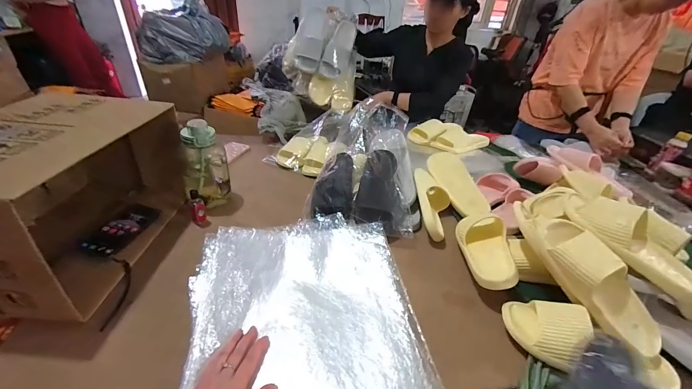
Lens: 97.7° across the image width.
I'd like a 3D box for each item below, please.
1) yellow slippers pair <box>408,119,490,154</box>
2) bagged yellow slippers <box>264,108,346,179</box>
[{"bbox_3d":[0.403,-0.221,1.185,0.302,0.080,0.162,13,35,11],"label":"yellow slippers pair"},{"bbox_3d":[-0.128,-0.176,1.101,0.181,0.099,0.286,21,52,21],"label":"bagged yellow slippers"}]

